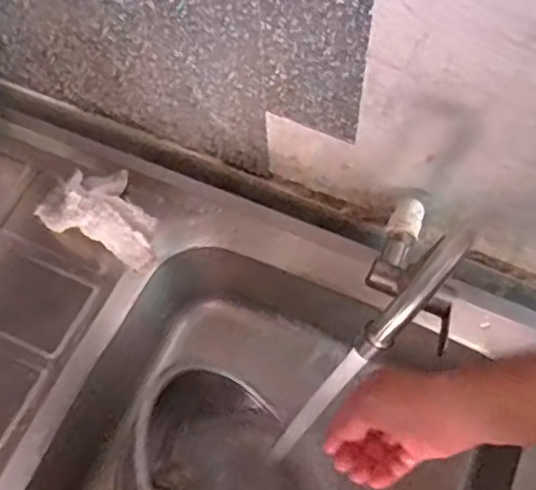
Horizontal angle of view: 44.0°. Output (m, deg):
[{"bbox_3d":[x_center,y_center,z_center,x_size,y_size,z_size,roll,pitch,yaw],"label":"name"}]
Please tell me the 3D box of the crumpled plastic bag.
[{"bbox_3d":[-0.176,-0.044,0.716,0.143,0.050,0.094,21,65,12],"label":"crumpled plastic bag"}]

